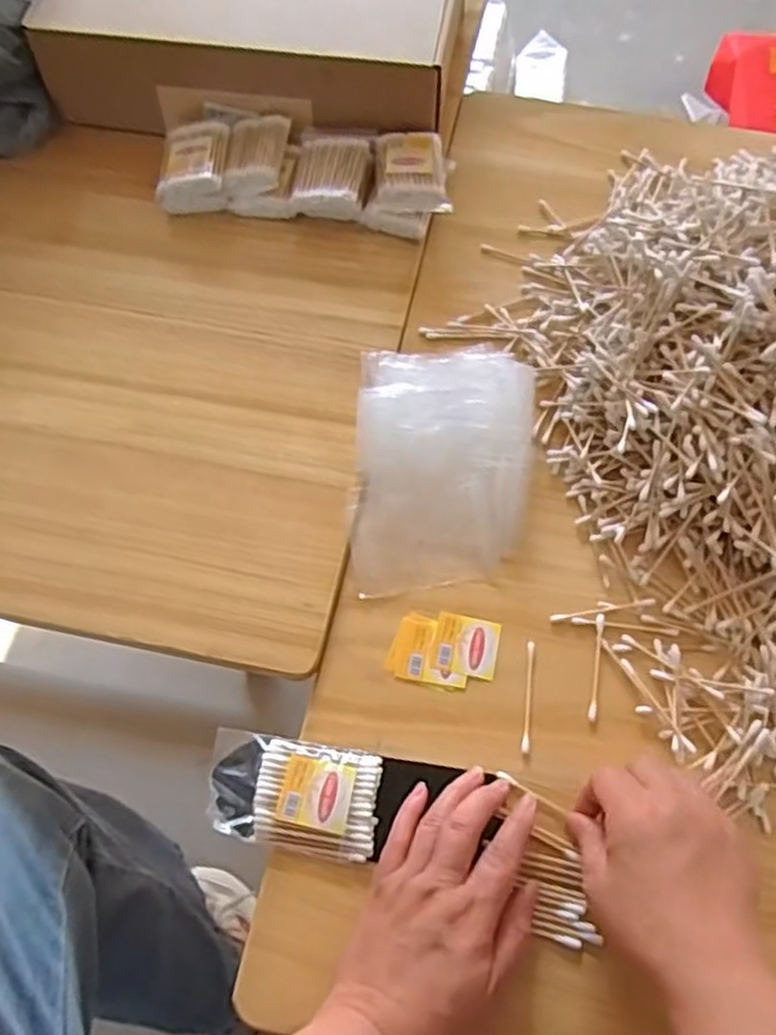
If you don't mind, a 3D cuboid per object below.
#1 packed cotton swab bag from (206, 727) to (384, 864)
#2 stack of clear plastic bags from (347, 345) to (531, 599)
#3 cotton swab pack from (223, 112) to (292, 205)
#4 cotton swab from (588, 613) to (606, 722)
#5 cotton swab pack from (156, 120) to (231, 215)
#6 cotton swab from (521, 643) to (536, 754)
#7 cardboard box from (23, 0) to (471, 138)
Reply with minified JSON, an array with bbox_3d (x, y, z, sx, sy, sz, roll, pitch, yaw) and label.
[{"bbox_3d":[-0.059,0.169,0.462,0.105,0.012,0.061,9,67,5],"label":"packed cotton swab bag"},{"bbox_3d":[0.040,-0.043,0.548,0.125,0.030,0.193,3,67,3],"label":"stack of clear plastic bags"},{"bbox_3d":[-0.112,-0.310,0.660,0.049,0.040,0.082,2,67,2],"label":"cotton swab pack"},{"bbox_3d":[0.138,0.098,0.494,0.006,0.004,0.071,10,67,6],"label":"cotton swab"},{"bbox_3d":[-0.165,-0.300,0.653,0.057,0.045,0.078,-1,67,1],"label":"cotton swab pack"},{"bbox_3d":[0.092,0.116,0.488,0.005,0.004,0.072,7,67,4],"label":"cotton swab"},{"bbox_3d":[-0.108,-0.463,0.692,0.357,0.092,0.248,6,67,4],"label":"cardboard box"}]

